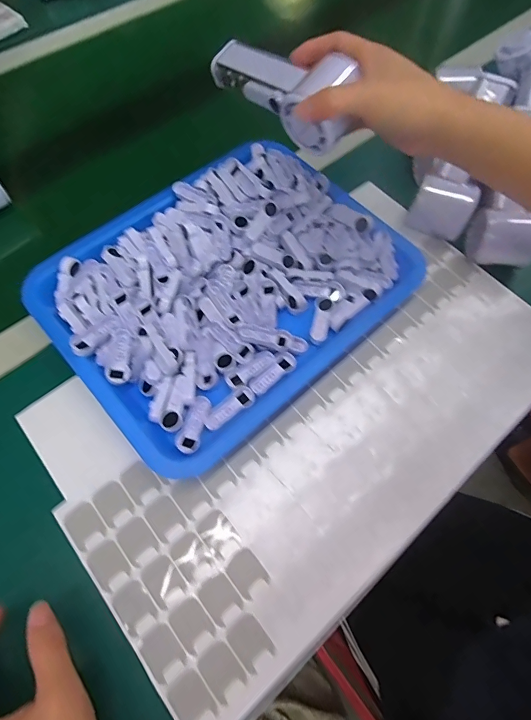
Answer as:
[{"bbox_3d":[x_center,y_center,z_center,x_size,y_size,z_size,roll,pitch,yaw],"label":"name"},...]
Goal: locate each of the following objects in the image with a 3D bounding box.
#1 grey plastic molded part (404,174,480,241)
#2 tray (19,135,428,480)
[{"bbox_3d":[0.190,-0.162,0.433,0.059,0.063,0.030,32,69,14],"label":"grey plastic molded part"},{"bbox_3d":[-0.039,-0.082,0.401,0.324,0.050,0.263,-39,71,-16],"label":"tray"}]

